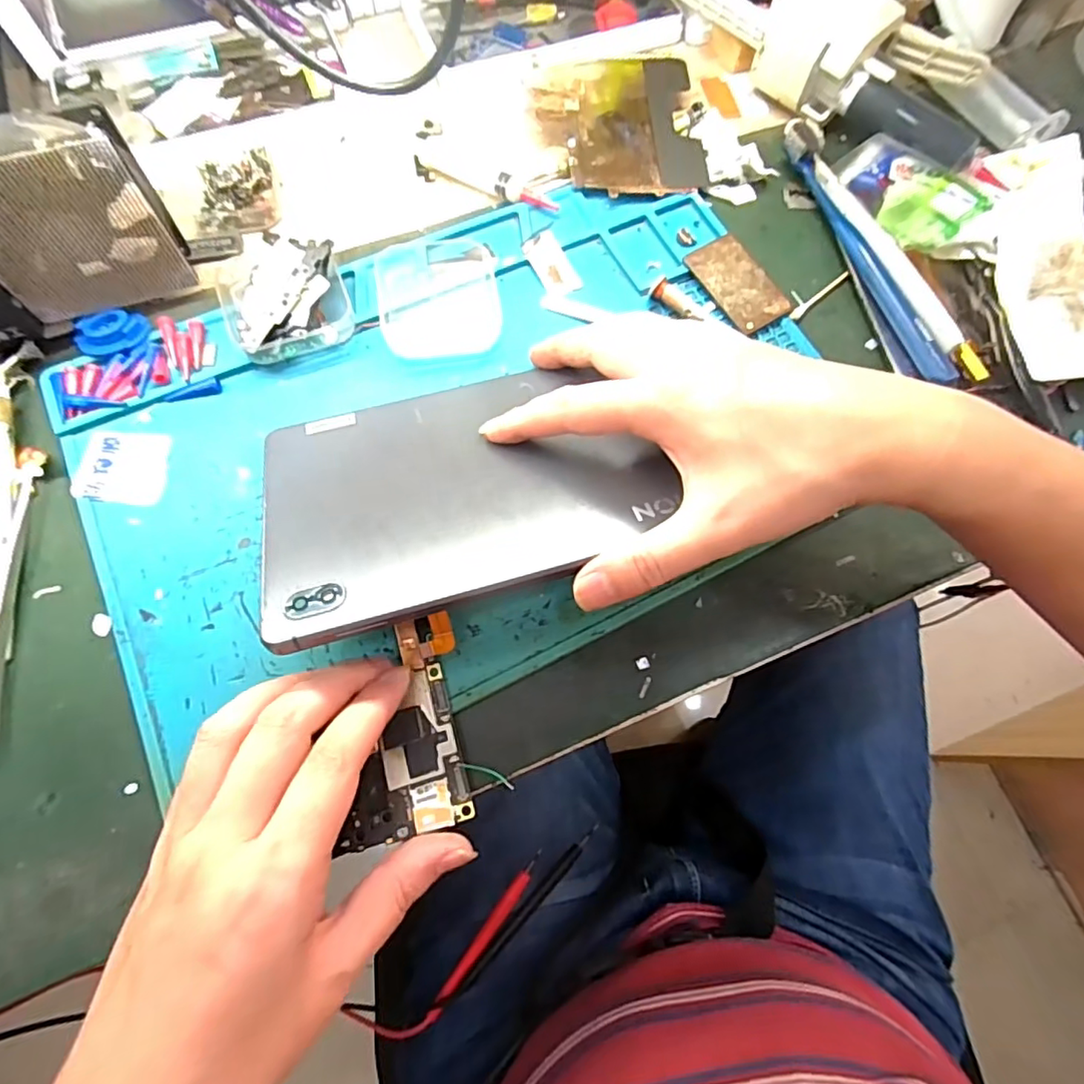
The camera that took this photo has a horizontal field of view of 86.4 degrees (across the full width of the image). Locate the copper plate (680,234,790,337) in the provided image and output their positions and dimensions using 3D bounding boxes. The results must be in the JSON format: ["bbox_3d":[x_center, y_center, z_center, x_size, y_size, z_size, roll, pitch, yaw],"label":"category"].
[{"bbox_3d":[0.112,-0.148,0.330,0.035,0.004,0.061,-30,77,-10],"label":"copper plate"}]

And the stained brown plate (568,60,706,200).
[{"bbox_3d":[0.058,-0.262,0.365,0.082,0.010,0.104,-4,72,-3],"label":"stained brown plate"}]

